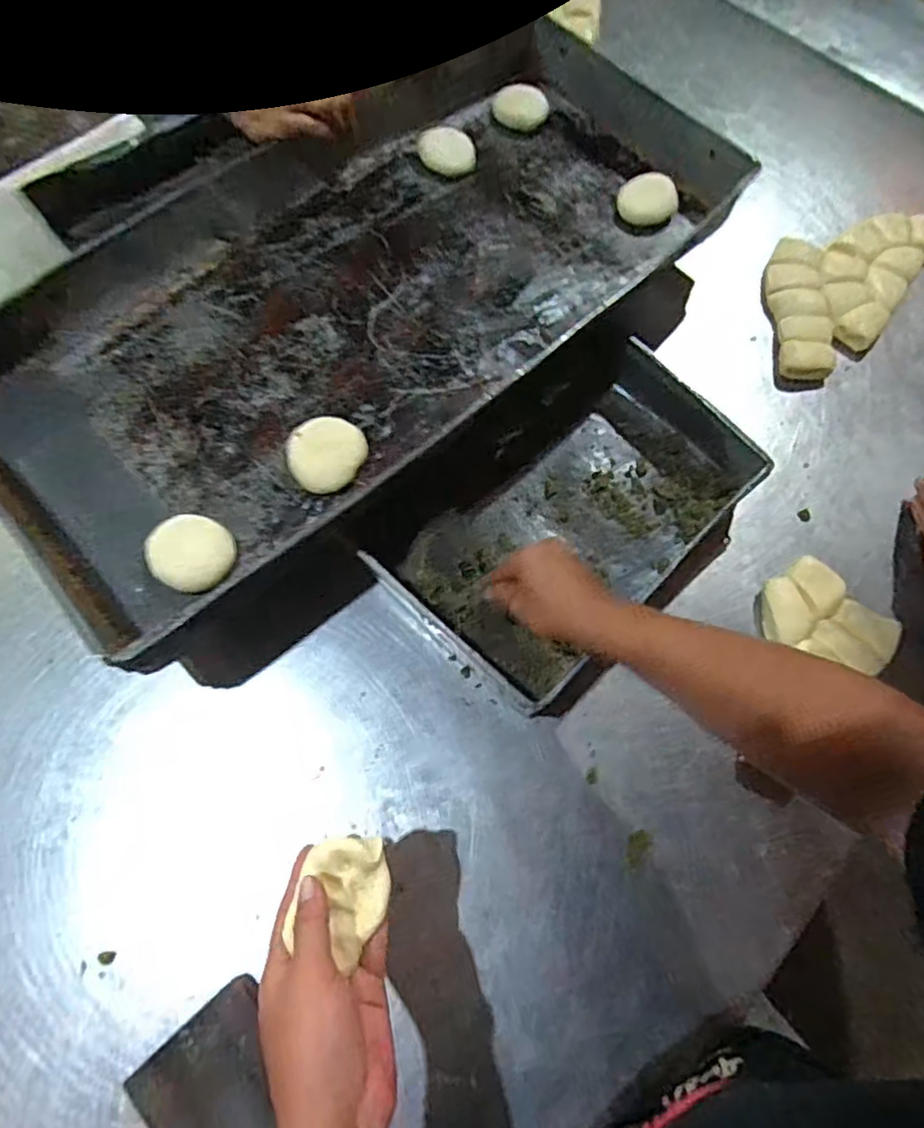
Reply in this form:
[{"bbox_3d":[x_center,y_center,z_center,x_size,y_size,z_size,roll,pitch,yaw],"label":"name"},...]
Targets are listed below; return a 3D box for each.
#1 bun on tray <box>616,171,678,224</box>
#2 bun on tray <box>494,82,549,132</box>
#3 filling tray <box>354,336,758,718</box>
[{"bbox_3d":[0.213,-0.418,0.725,0.064,0.020,0.060,0,68,1],"label":"bun on tray"},{"bbox_3d":[0.072,-0.562,0.776,0.066,0.023,0.064,4,68,2],"label":"bun on tray"},{"bbox_3d":[0.125,-0.046,0.634,0.234,0.051,0.366,43,74,14],"label":"filling tray"}]

